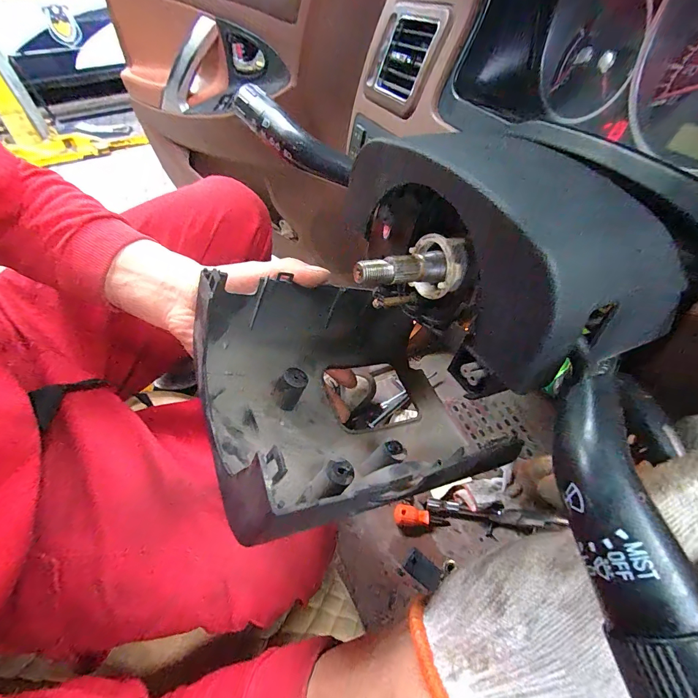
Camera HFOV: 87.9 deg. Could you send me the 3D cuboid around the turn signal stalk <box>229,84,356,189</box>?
[{"bbox_3d":[-0.044,-0.152,0.260,0.111,0.020,0.024,43,63,13],"label":"turn signal stalk"}]

